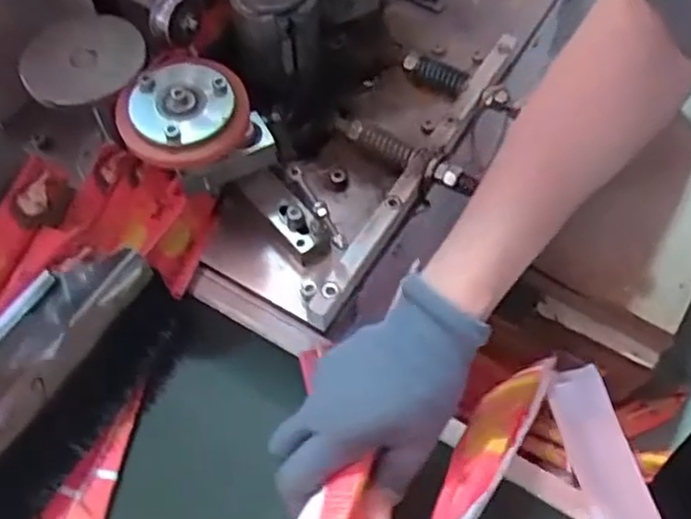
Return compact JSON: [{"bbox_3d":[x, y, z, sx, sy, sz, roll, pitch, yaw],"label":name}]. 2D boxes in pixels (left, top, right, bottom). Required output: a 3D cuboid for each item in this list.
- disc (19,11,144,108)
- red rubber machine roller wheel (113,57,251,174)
[{"bbox_3d":[-0.185,-0.143,0.478,0.081,0.011,0.079,0,61,0],"label":"disc"},{"bbox_3d":[-0.108,-0.101,0.455,0.082,0.021,0.084,0,61,0],"label":"red rubber machine roller wheel"}]

